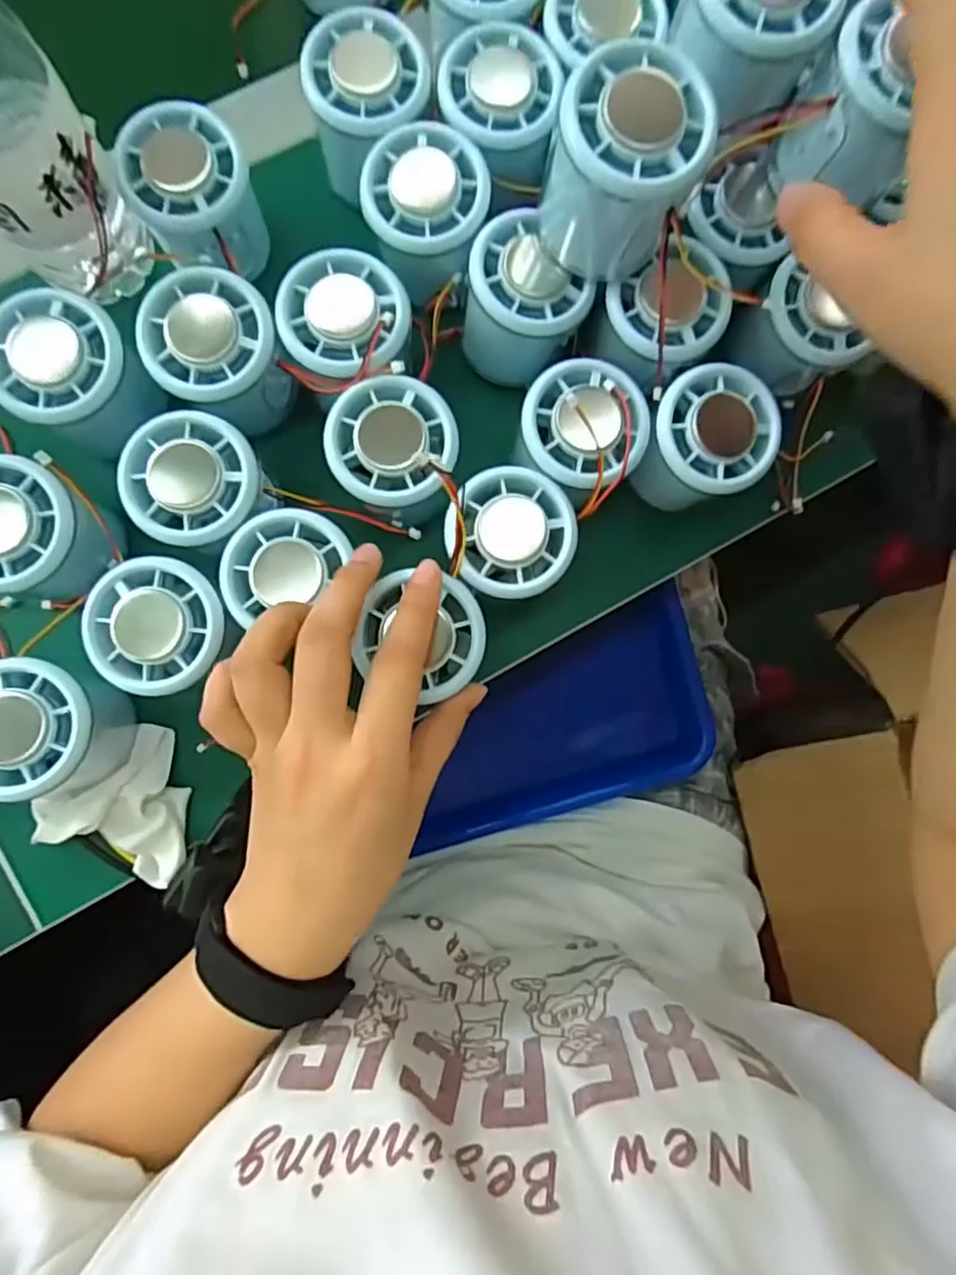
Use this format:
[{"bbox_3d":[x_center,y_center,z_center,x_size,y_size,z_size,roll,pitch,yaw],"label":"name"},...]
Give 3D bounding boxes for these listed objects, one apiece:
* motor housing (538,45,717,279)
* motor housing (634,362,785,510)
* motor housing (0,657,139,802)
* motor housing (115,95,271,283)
[{"bbox_3d":[0.057,-0.185,0.258,0.058,0.067,0.048,14,86,-2],"label":"motor housing"},{"bbox_3d":[0.107,-0.092,0.310,0.056,0.052,0.053,0,86,-3],"label":"motor housing"},{"bbox_3d":[-0.190,0.039,0.284,0.055,0.056,0.057,5,86,-2],"label":"motor housing"},{"bbox_3d":[-0.131,-0.202,0.301,0.055,0.049,0.061,-30,88,-4],"label":"motor housing"}]

